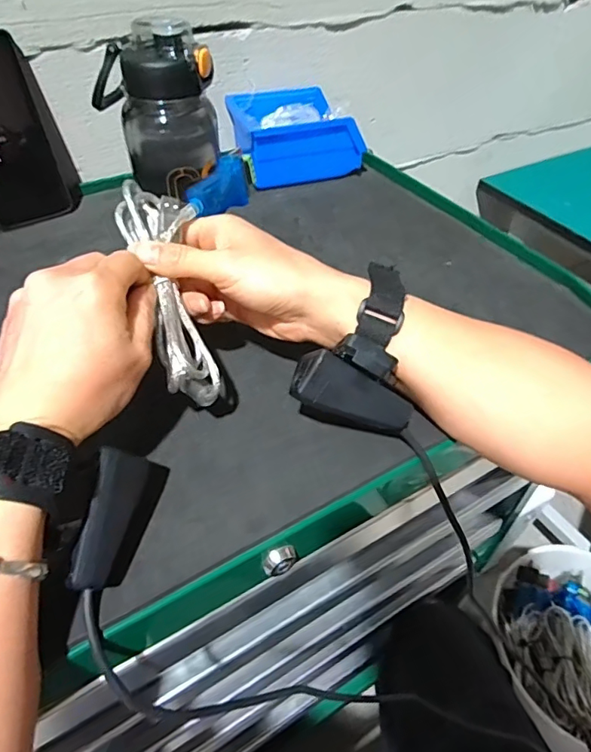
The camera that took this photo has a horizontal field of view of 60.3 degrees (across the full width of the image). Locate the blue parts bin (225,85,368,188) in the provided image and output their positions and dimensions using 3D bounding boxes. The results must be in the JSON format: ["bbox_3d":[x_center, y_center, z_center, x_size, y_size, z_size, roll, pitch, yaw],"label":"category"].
[{"bbox_3d":[-0.001,-0.282,0.594,0.131,0.065,0.103,-11,46,-12],"label":"blue parts bin"}]

